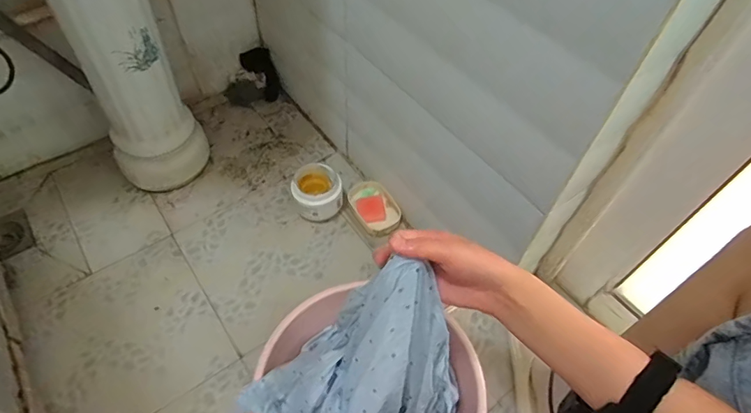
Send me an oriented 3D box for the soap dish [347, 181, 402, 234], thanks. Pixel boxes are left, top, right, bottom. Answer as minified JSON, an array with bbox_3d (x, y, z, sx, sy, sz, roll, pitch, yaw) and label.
[{"bbox_3d":[-0.003,0.002,0.925,0.083,0.031,0.120,-25,59,-20],"label":"soap dish"}]

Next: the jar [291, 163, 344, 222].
[{"bbox_3d":[-0.115,-0.028,0.905,0.094,0.094,0.107,2,54,-2],"label":"jar"}]

